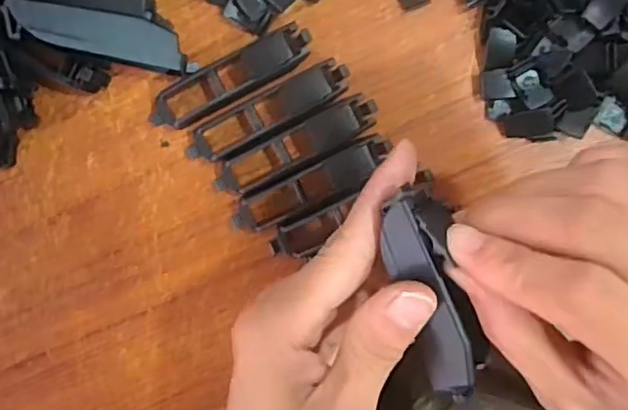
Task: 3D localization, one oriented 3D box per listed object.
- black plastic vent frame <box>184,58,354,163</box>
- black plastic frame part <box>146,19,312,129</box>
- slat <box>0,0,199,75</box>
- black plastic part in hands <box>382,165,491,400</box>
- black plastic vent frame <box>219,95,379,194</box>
[{"bbox_3d":[-0.021,-0.039,0.266,0.076,0.016,0.018,-27,96,5],"label":"black plastic vent frame"},{"bbox_3d":[-0.036,-0.053,0.264,0.076,0.016,0.017,-26,97,5],"label":"black plastic frame part"},{"bbox_3d":[-0.084,-0.068,0.248,0.073,0.005,0.019,10,99,-23],"label":"slat"},{"bbox_3d":[0.038,0.028,0.193,0.021,0.012,0.072,-16,99,4],"label":"black plastic part in hands"},{"bbox_3d":[-0.008,-0.025,0.268,0.076,0.014,0.017,-26,97,5],"label":"black plastic vent frame"}]

